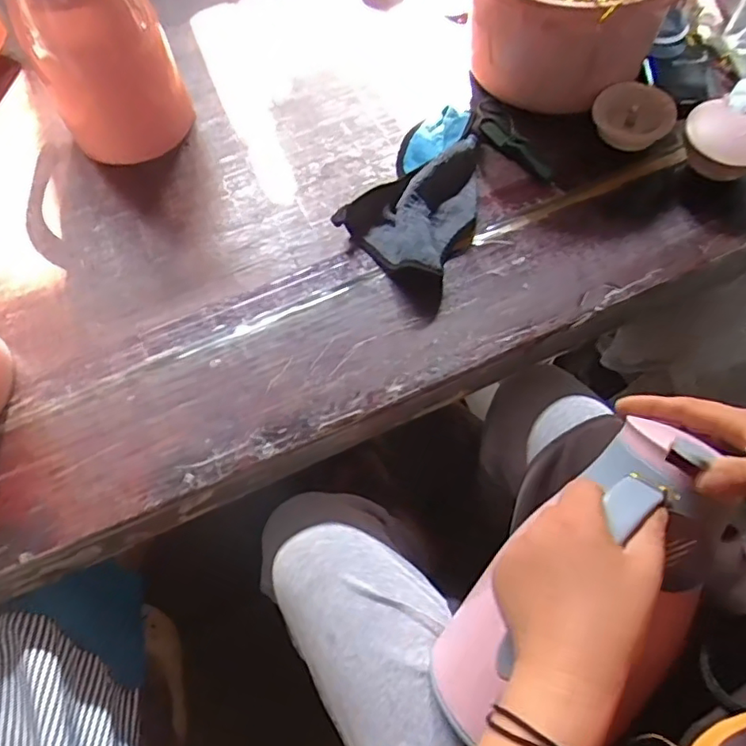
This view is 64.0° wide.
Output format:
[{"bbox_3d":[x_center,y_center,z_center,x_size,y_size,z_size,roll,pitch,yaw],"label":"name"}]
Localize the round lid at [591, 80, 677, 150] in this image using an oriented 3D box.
[{"bbox_3d":[0.267,-0.265,0.610,0.076,0.015,0.070,0,84,2],"label":"round lid"}]

